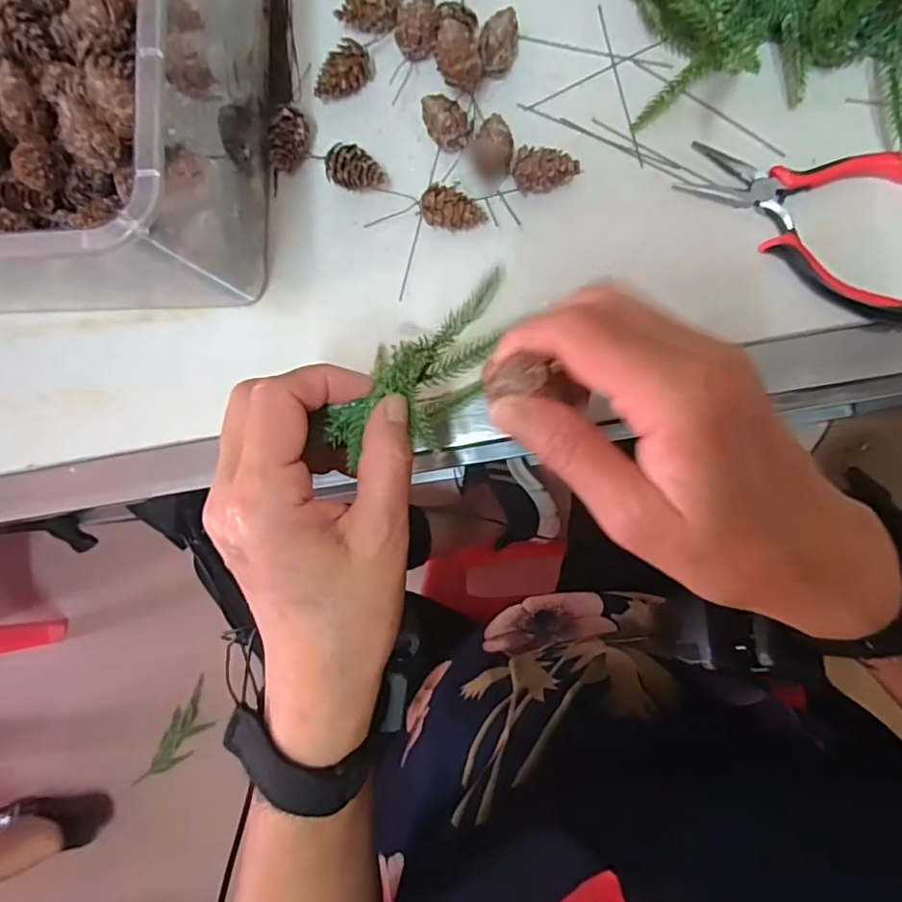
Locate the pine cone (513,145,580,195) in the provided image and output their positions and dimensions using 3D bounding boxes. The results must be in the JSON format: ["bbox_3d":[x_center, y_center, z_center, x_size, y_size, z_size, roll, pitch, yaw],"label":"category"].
[{"bbox_3d":[0.052,-0.155,0.323,0.036,0.021,0.020,6,89,7],"label":"pine cone"}]

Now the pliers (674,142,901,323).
[{"bbox_3d":[0.188,-0.119,0.308,0.127,0.014,0.080,12,89,7],"label":"pliers"}]

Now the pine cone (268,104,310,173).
[{"bbox_3d":[-0.095,-0.180,0.339,0.017,0.022,0.034,22,91,7],"label":"pine cone"}]

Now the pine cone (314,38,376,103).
[{"bbox_3d":[-0.062,-0.220,0.338,0.037,0.022,0.018,-44,84,4],"label":"pine cone"}]

